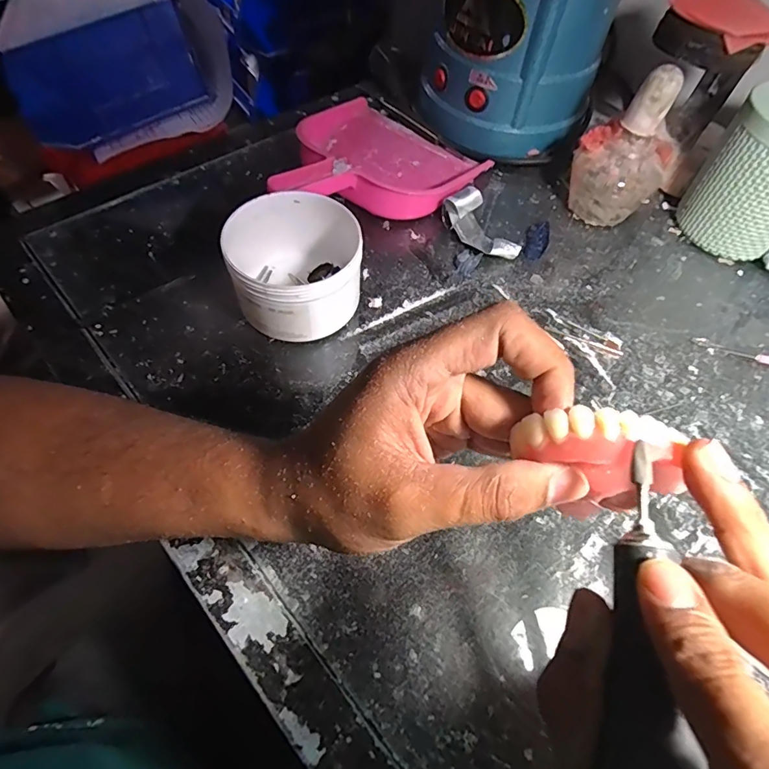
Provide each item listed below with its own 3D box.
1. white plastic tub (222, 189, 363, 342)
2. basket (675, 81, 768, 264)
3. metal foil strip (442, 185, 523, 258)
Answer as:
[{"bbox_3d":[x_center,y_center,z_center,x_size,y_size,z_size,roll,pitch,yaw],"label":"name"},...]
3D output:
[{"bbox_3d":[-0.064,-0.081,0.332,0.085,0.058,0.089,-18,62,-15],"label":"white plastic tub"},{"bbox_3d":[0.316,-0.172,0.381,0.092,0.124,0.088,-37,68,-23],"label":"basket"},{"bbox_3d":[0.081,-0.133,0.393,0.032,0.028,0.069,-25,64,-19],"label":"metal foil strip"}]

